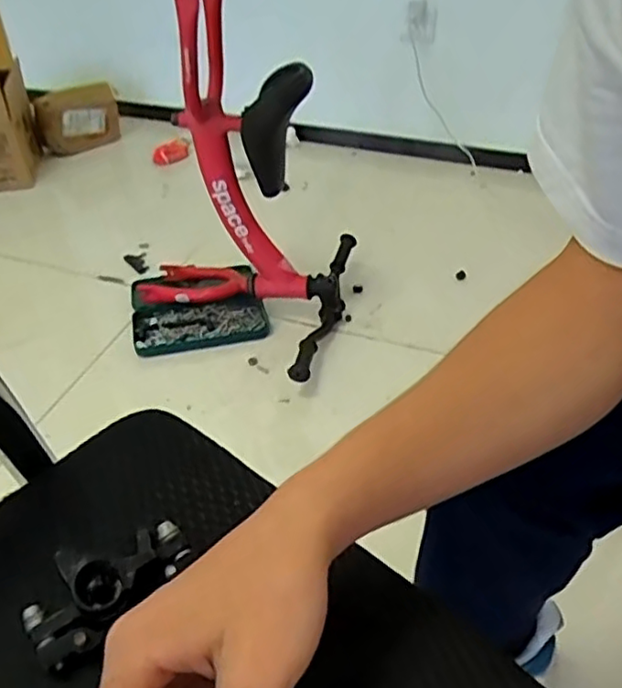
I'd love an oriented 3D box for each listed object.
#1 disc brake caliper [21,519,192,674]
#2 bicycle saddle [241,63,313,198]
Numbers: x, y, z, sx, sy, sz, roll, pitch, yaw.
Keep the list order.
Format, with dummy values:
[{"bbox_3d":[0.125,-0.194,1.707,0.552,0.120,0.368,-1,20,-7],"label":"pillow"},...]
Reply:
[{"bbox_3d":[-0.101,0.121,0.331,0.041,0.037,0.086,26,50,29],"label":"disc brake caliper"},{"bbox_3d":[-0.053,-0.342,1.061,0.113,0.192,0.090,-2,38,-2],"label":"bicycle saddle"}]

